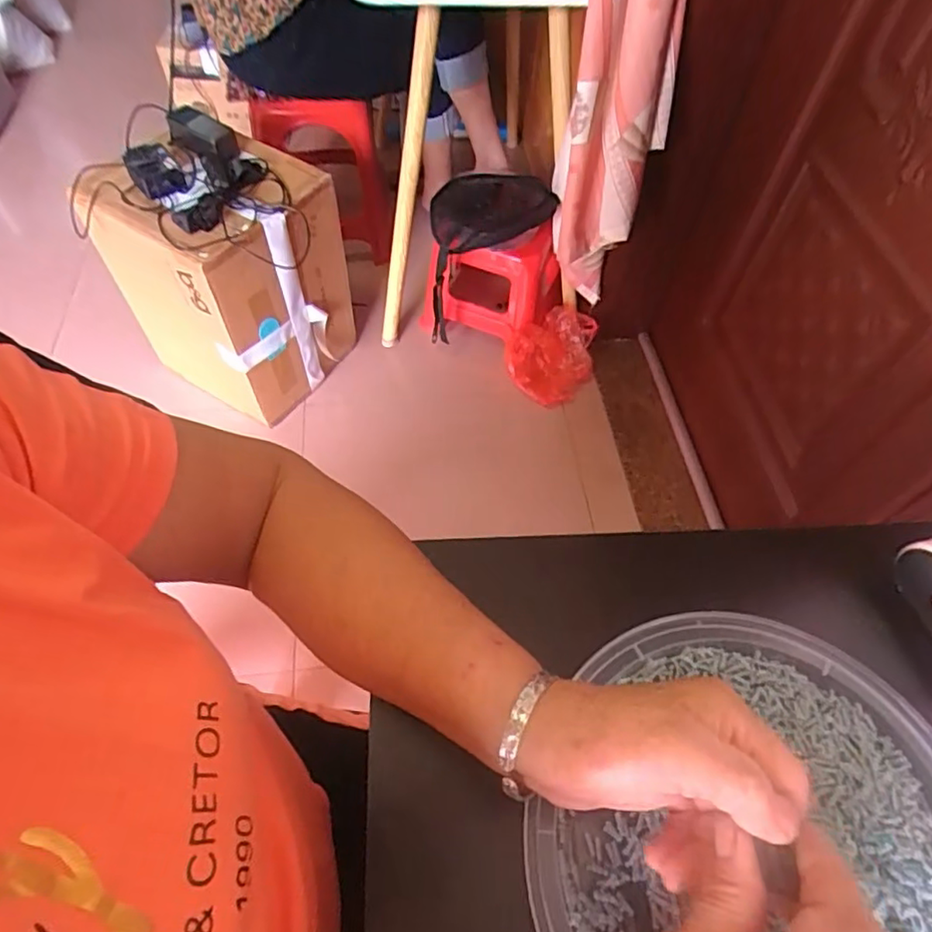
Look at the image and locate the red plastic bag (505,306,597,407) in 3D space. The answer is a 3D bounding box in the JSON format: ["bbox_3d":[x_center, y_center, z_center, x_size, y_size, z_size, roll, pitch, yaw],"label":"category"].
[{"bbox_3d":[0.197,-0.264,1.412,0.198,0.152,0.198,13,57,6],"label":"red plastic bag"}]

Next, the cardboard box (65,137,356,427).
[{"bbox_3d":[-0.474,-0.405,1.255,0.392,0.412,0.345,26,59,14],"label":"cardboard box"}]

